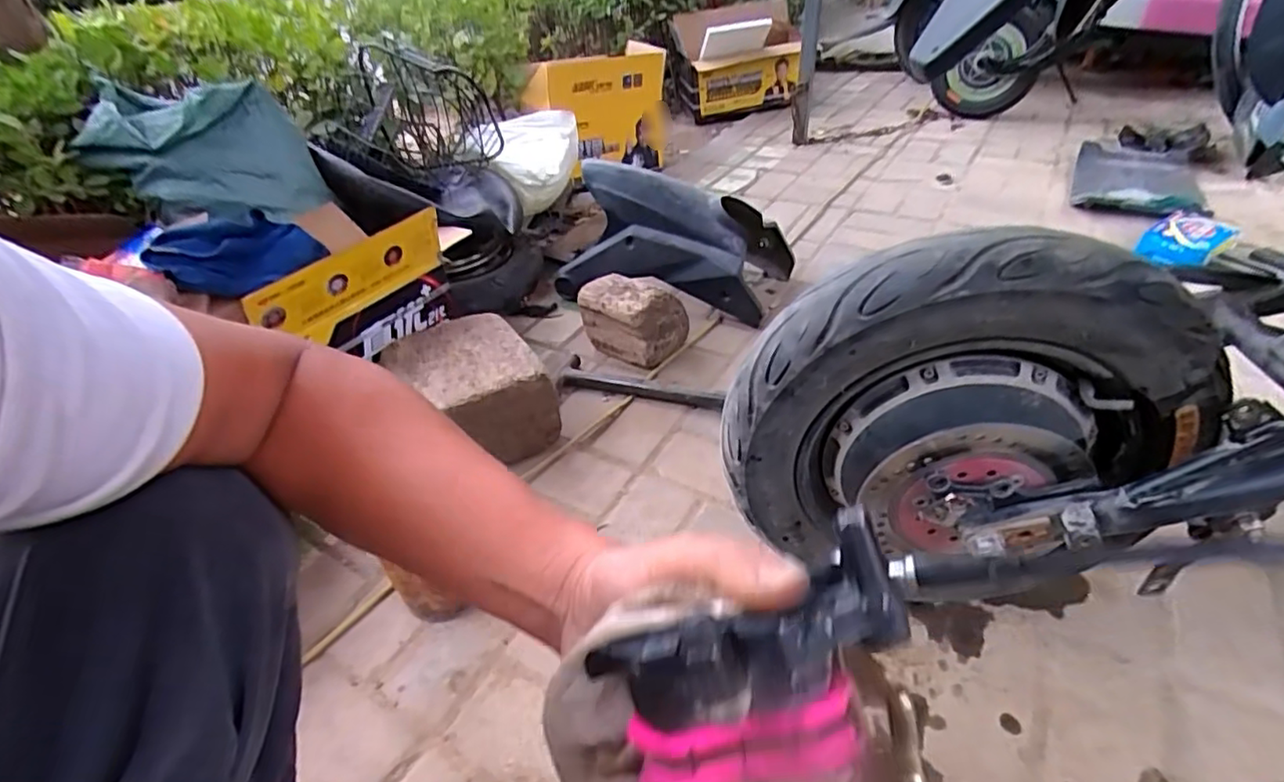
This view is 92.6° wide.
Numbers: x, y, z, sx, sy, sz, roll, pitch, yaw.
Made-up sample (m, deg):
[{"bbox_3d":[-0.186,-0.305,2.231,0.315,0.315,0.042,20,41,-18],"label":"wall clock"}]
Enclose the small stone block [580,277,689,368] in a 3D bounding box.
[{"bbox_3d":[-0.019,-0.128,1.070,0.164,0.127,0.105,23,49,32],"label":"small stone block"}]

